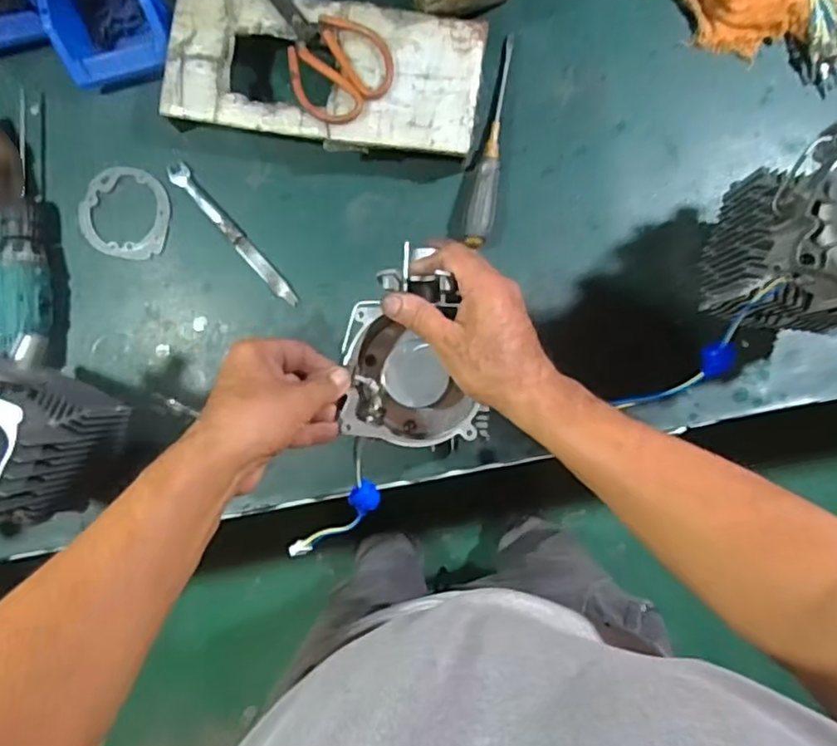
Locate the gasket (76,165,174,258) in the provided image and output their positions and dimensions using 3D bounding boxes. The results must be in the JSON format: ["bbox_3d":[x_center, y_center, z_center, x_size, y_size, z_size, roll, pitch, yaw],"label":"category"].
[{"bbox_3d":[-0.331,-0.181,0.720,0.105,0.004,0.101,0,88,3],"label":"gasket"}]

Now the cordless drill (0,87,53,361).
[{"bbox_3d":[-0.509,-0.115,0.706,0.200,0.054,0.206,-4,88,3],"label":"cordless drill"}]

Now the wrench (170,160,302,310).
[{"bbox_3d":[-0.204,-0.153,0.712,0.022,0.007,0.202,-43,86,1],"label":"wrench"}]

